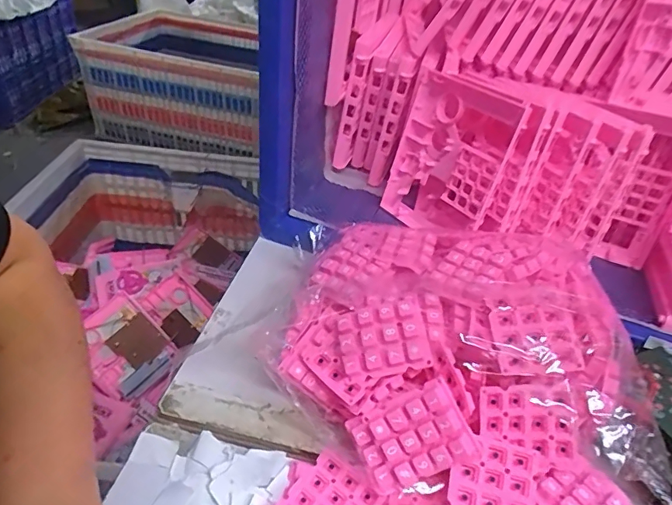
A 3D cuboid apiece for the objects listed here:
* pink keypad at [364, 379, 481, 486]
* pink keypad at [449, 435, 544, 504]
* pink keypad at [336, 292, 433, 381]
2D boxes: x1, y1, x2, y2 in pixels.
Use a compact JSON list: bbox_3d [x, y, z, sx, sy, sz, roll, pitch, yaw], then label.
[{"bbox_3d":[0.052,0.112,0.291,0.048,0.056,0.011,62,17,12],"label":"pink keypad"},{"bbox_3d":[0.096,0.148,0.289,0.052,0.013,0.059,12,63,12],"label":"pink keypad"},{"bbox_3d":[0.031,0.056,0.321,0.058,0.010,0.053,-11,58,6],"label":"pink keypad"}]

